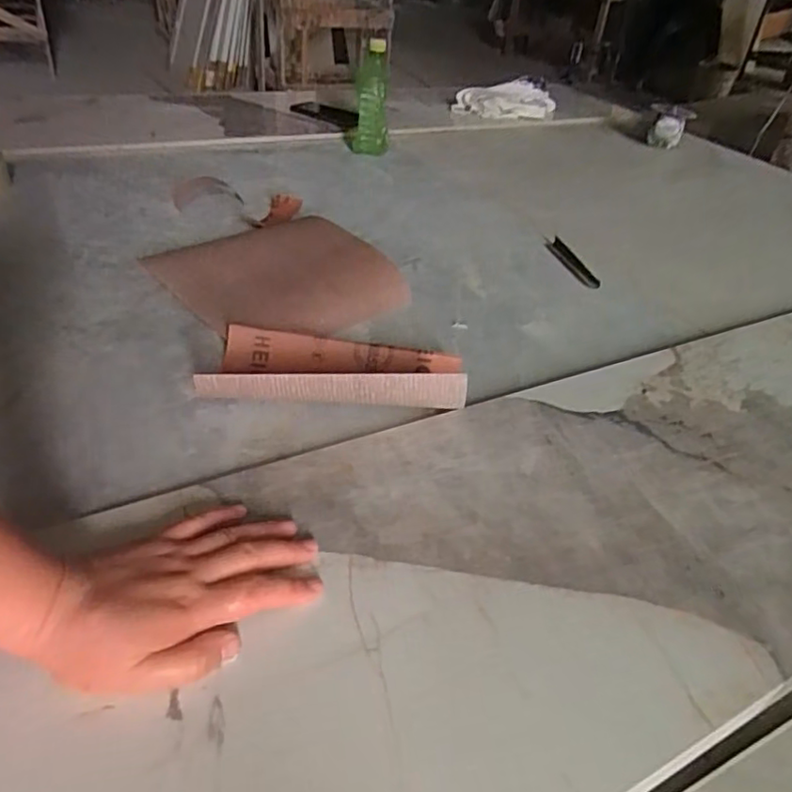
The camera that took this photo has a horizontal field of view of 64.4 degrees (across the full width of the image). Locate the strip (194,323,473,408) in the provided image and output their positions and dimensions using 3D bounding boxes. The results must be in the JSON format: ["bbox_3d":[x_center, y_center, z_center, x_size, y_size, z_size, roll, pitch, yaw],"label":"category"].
[{"bbox_3d":[-0.054,-0.035,0.598,0.242,0.051,0.115,4,39,-4],"label":"strip"}]

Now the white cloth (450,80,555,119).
[{"bbox_3d":[0.256,-0.681,1.451,0.244,0.069,0.098,-17,44,-27],"label":"white cloth"}]

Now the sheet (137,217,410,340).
[{"bbox_3d":[-0.145,-0.152,0.757,0.238,0.041,0.252,-21,46,-30],"label":"sheet"}]

